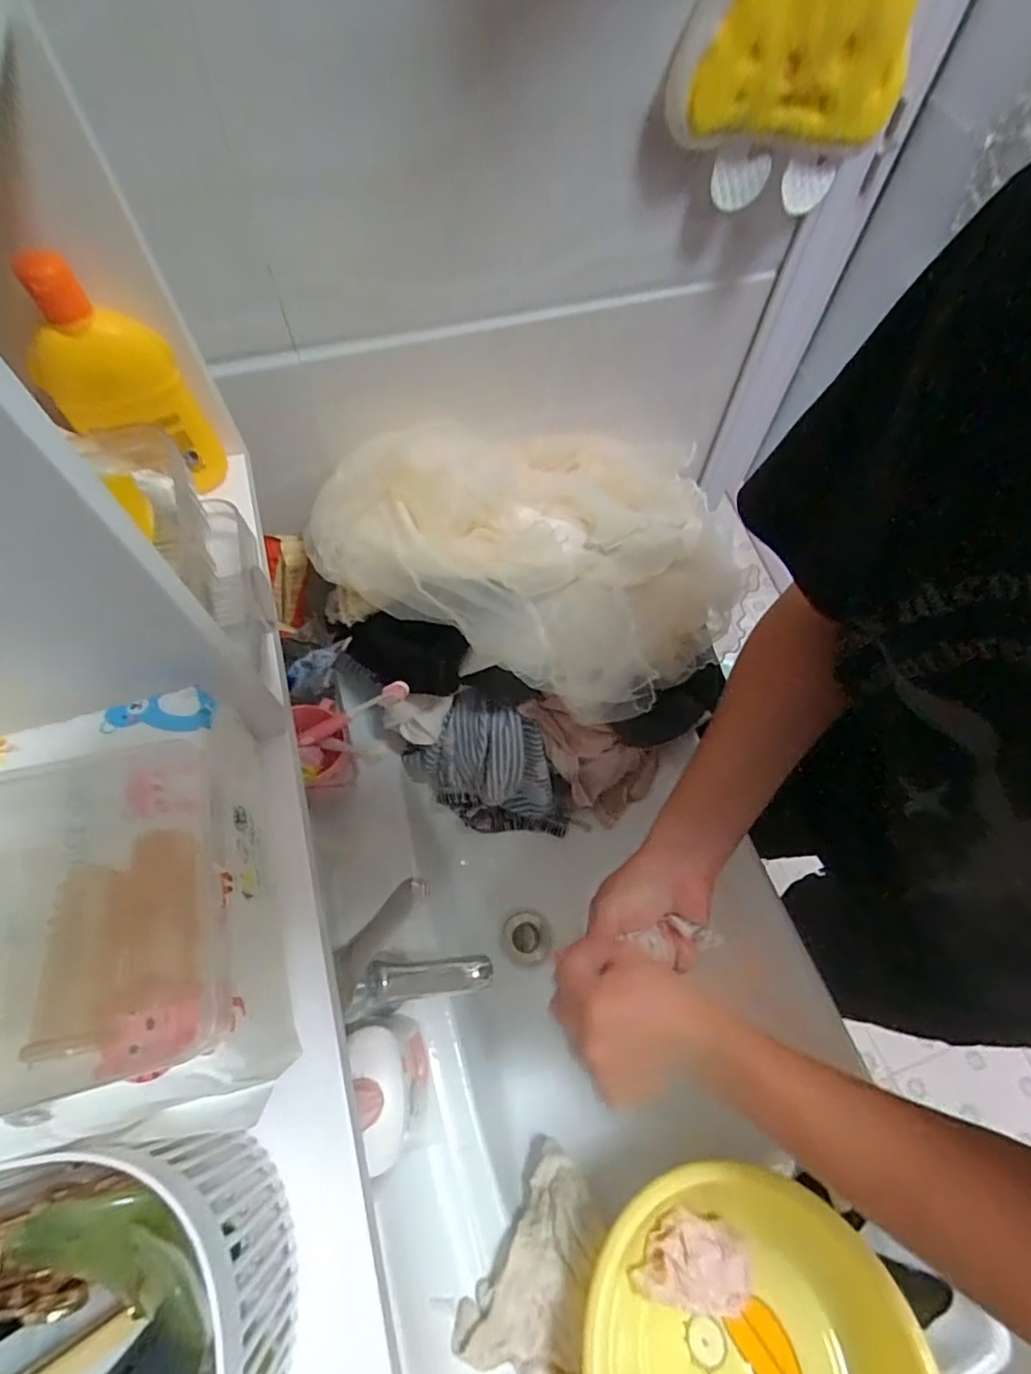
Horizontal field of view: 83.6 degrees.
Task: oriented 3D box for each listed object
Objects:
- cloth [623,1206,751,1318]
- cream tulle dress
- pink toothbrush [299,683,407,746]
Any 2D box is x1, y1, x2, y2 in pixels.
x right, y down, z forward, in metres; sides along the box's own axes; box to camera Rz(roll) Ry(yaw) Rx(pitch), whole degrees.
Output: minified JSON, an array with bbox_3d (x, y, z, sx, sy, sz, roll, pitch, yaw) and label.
[{"bbox_3d":[0.140,0.452,0.454,0.084,0.031,0.059,11,64,5],"label":"cloth"},{"bbox_3d":[0.039,-0.153,0.568,0.377,0.151,0.285,17,64,8],"label":"cream tulle dress"},{"bbox_3d":[-0.156,0.025,0.543,0.146,0.016,0.017,-24,59,31],"label":"pink toothbrush"}]

